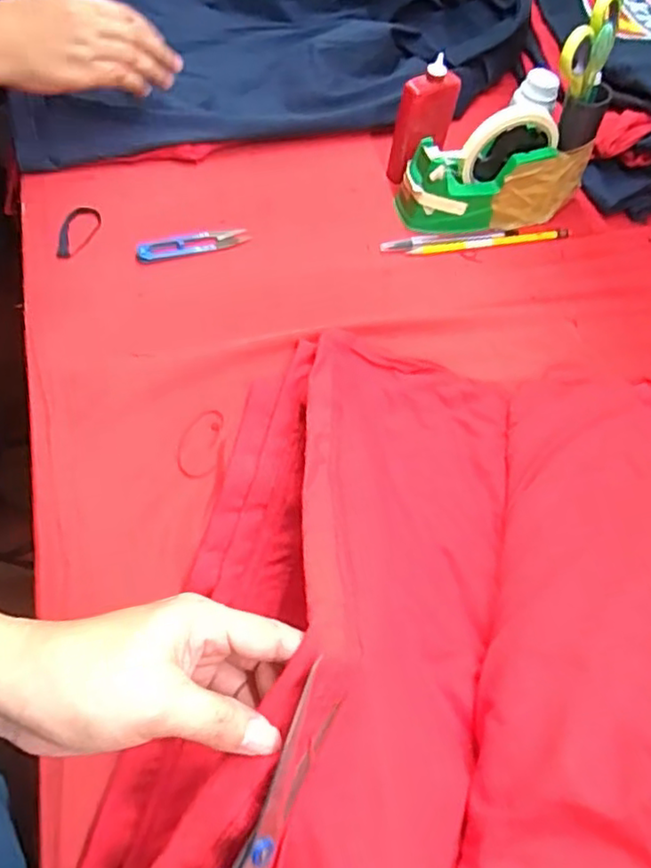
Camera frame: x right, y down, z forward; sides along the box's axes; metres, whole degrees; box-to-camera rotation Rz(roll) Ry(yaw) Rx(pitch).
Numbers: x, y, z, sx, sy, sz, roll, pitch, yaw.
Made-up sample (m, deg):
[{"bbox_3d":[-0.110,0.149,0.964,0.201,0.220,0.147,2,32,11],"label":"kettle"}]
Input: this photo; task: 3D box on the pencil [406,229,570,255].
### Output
[{"bbox_3d":[0.168,-0.193,0.631,0.181,0.011,0.012,-9,61,-18],"label":"pencil"}]

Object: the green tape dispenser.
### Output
[{"bbox_3d":[0.173,-0.251,0.608,0.189,0.098,0.057,-1,59,-9],"label":"green tape dispenser"}]

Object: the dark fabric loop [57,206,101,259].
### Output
[{"bbox_3d":[-0.225,-0.183,0.568,0.032,0.004,0.061,6,59,-1],"label":"dark fabric loop"}]

